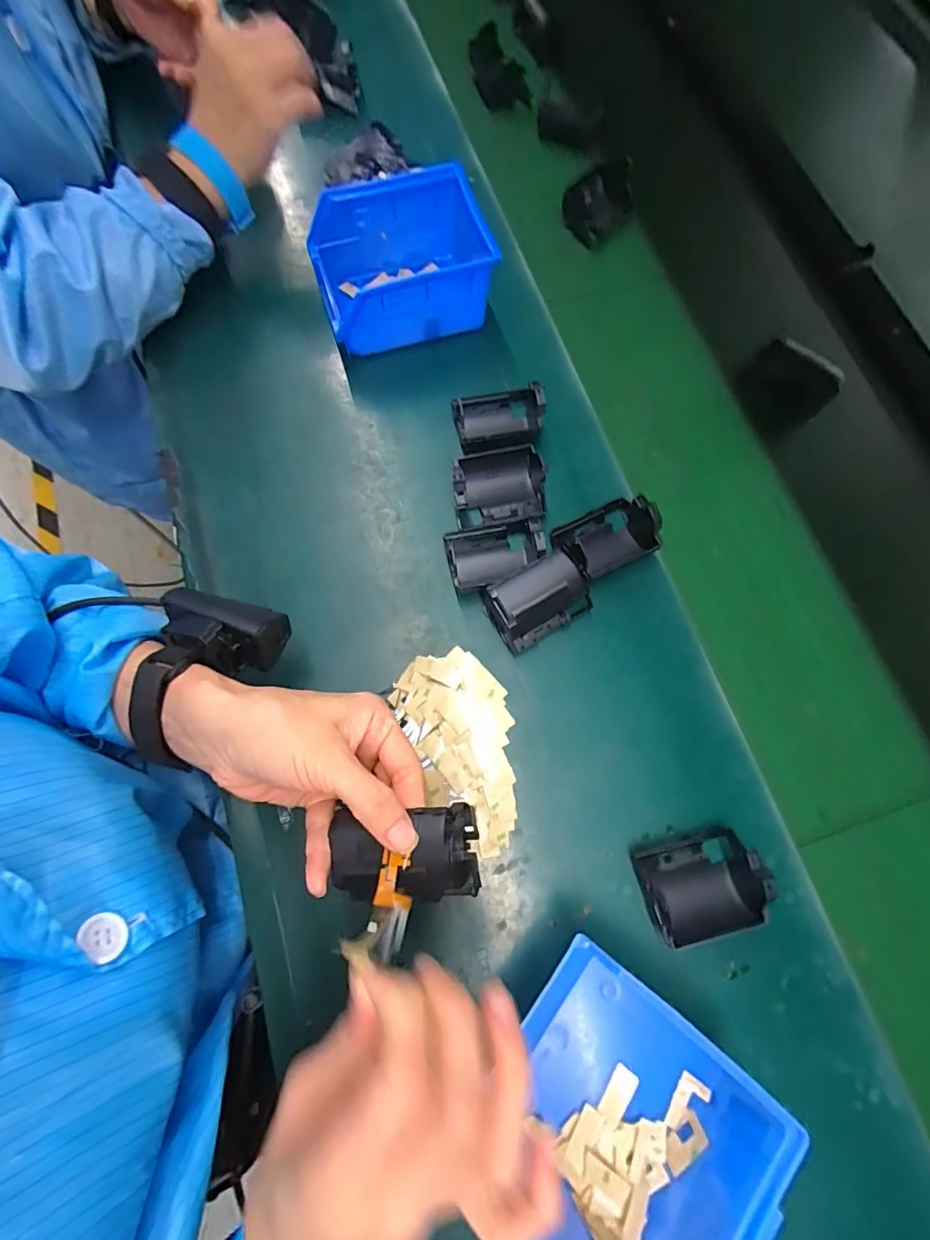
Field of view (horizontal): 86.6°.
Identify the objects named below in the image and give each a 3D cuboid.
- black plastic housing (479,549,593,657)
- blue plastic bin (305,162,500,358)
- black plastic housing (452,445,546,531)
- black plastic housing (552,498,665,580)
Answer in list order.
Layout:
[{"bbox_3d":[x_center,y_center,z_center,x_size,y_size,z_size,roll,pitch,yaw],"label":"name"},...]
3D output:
[{"bbox_3d":[0.051,-0.011,0.358,0.070,0.040,0.046,-27,77,-9],"label":"black plastic housing"},{"bbox_3d":[-0.052,-0.294,0.416,0.142,0.076,0.105,-13,75,-6],"label":"blue plastic bin"},{"bbox_3d":[0.026,-0.104,0.382,0.071,0.035,0.052,-13,75,-5],"label":"black plastic housing"},{"bbox_3d":[0.107,-0.064,0.373,0.077,0.034,0.053,-24,77,-8],"label":"black plastic housing"}]

